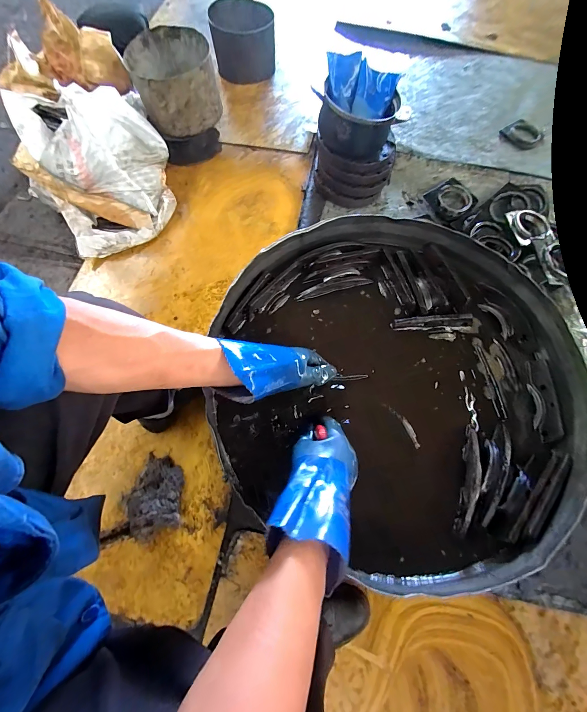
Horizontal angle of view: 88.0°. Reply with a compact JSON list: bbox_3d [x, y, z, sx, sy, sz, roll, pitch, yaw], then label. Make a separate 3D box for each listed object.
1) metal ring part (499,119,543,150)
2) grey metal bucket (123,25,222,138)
[{"bbox_3d":[0.903,-0.871,1.206,0.105,0.034,0.151,-39,73,-11],"label":"metal ring part"},{"bbox_3d":[-0.414,-0.958,1.074,0.258,0.192,0.276,0,68,-1],"label":"grey metal bucket"}]

